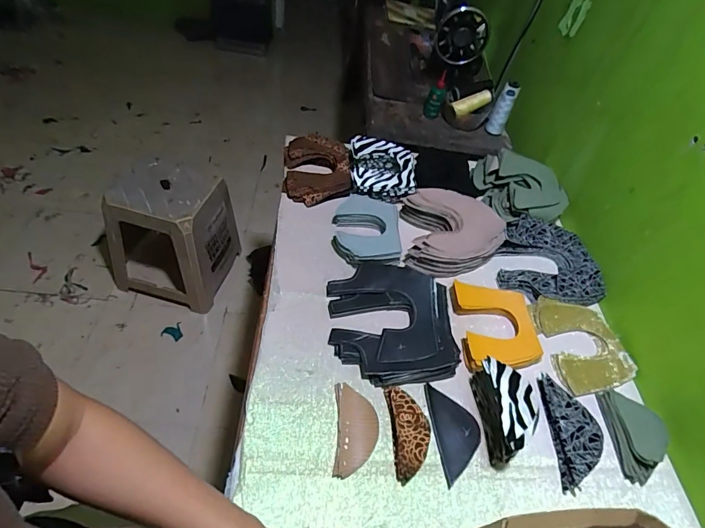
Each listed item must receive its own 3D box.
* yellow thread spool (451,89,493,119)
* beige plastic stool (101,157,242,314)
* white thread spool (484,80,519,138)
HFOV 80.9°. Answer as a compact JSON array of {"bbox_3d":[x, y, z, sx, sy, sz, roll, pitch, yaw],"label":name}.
[{"bbox_3d":[0.316,-0.422,1.083,0.109,0.036,0.037,-23,53,3],"label":"yellow thread spool"},{"bbox_3d":[-0.610,-0.090,1.409,0.350,0.419,0.319,10,50,-3],"label":"beige plastic stool"},{"bbox_3d":[0.391,-0.404,1.077,0.048,0.137,0.053,28,28,17],"label":"white thread spool"}]

